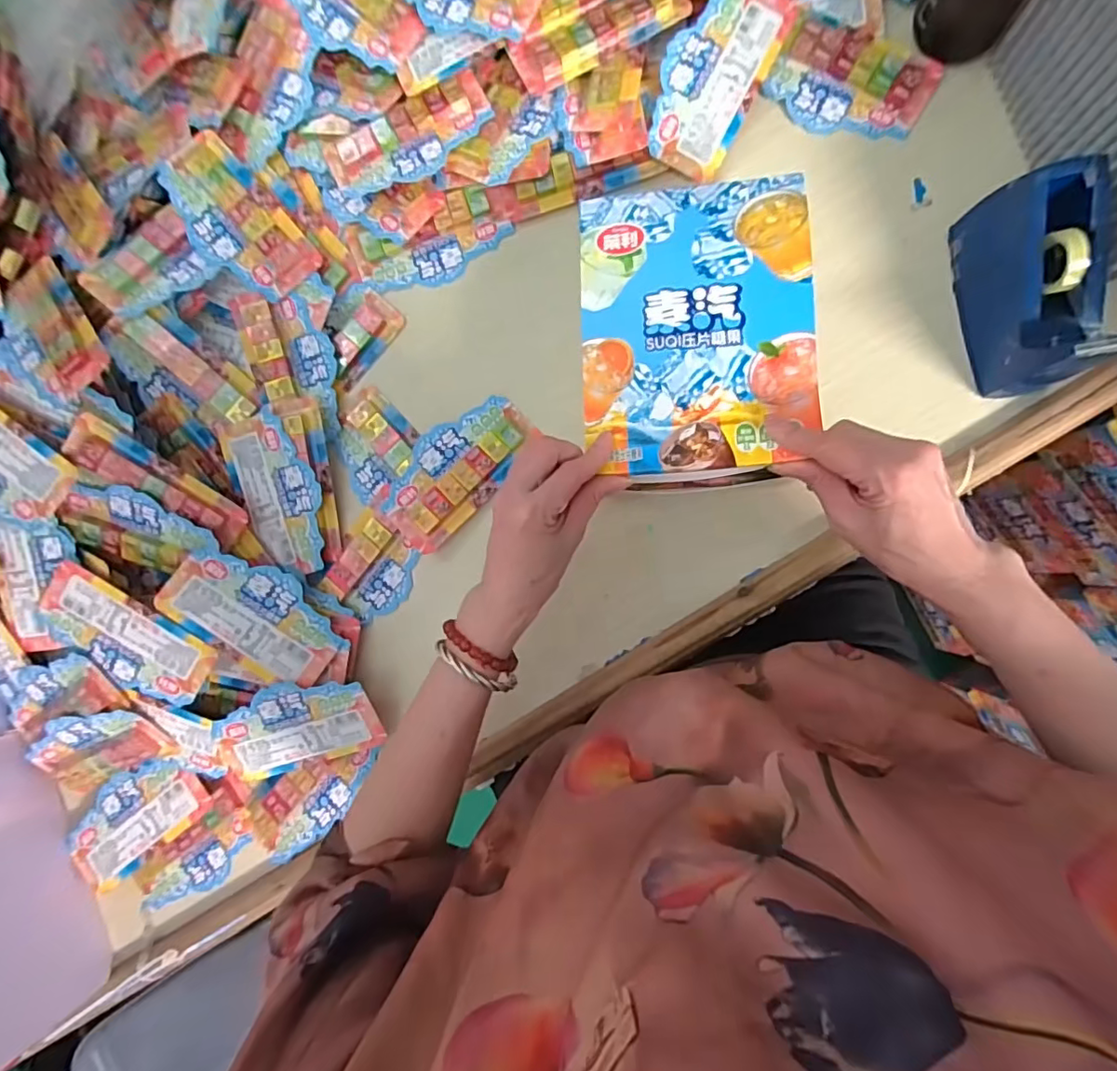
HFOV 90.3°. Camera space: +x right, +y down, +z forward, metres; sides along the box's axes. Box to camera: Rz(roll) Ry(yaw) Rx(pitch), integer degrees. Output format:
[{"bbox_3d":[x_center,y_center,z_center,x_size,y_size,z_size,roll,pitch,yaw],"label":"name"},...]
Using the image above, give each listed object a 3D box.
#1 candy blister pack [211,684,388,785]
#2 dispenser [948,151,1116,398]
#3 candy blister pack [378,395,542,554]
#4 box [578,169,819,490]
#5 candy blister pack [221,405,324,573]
[{"bbox_3d":[-0.229,0.165,0.476,0.149,0.008,0.076,-19,105,8],"label":"candy blister pack"},{"bbox_3d":[0.330,-0.174,0.385,0.049,0.090,0.133,-10,86,7],"label":"dispenser"},{"bbox_3d":[-0.090,-0.058,0.483,0.149,0.019,0.075,-42,82,4],"label":"candy blister pack"},{"bbox_3d":[0.090,-0.136,0.370,0.149,0.015,0.206,-2,87,8],"label":"box"},{"bbox_3d":[-0.249,-0.039,0.498,0.069,0.021,0.144,-28,83,6],"label":"candy blister pack"}]

